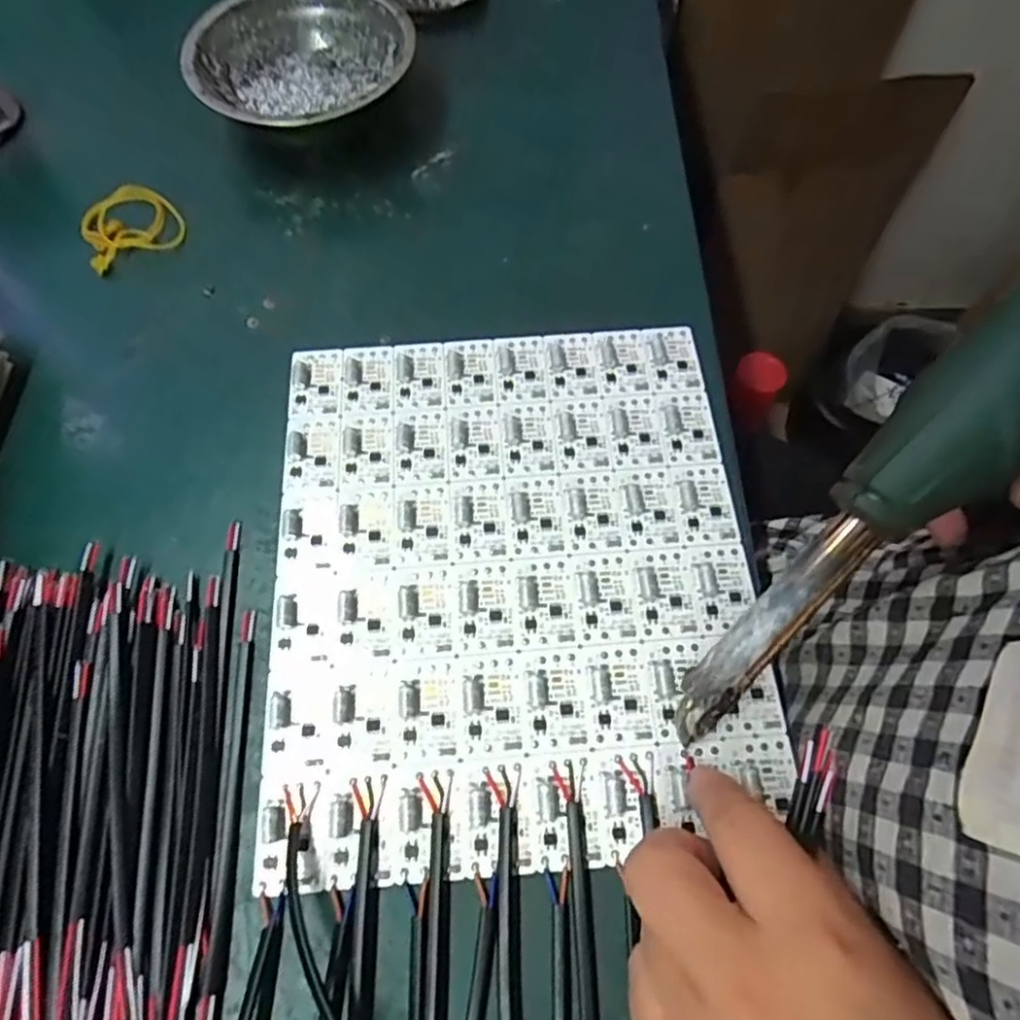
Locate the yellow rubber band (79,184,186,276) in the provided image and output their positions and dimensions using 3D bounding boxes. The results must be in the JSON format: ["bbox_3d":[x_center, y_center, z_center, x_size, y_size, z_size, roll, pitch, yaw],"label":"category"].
[{"bbox_3d":[-0.211,-0.159,0.357,0.051,0.006,0.050,-28,70,-12],"label":"yellow rubber band"}]

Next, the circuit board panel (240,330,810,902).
[{"bbox_3d":[0.001,0.021,0.282,0.200,0.010,0.237,-3,67,-4],"label":"circuit board panel"}]

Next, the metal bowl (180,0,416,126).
[{"bbox_3d":[-0.121,-0.256,0.380,0.122,0.041,0.122,0,67,0],"label":"metal bowl"}]

